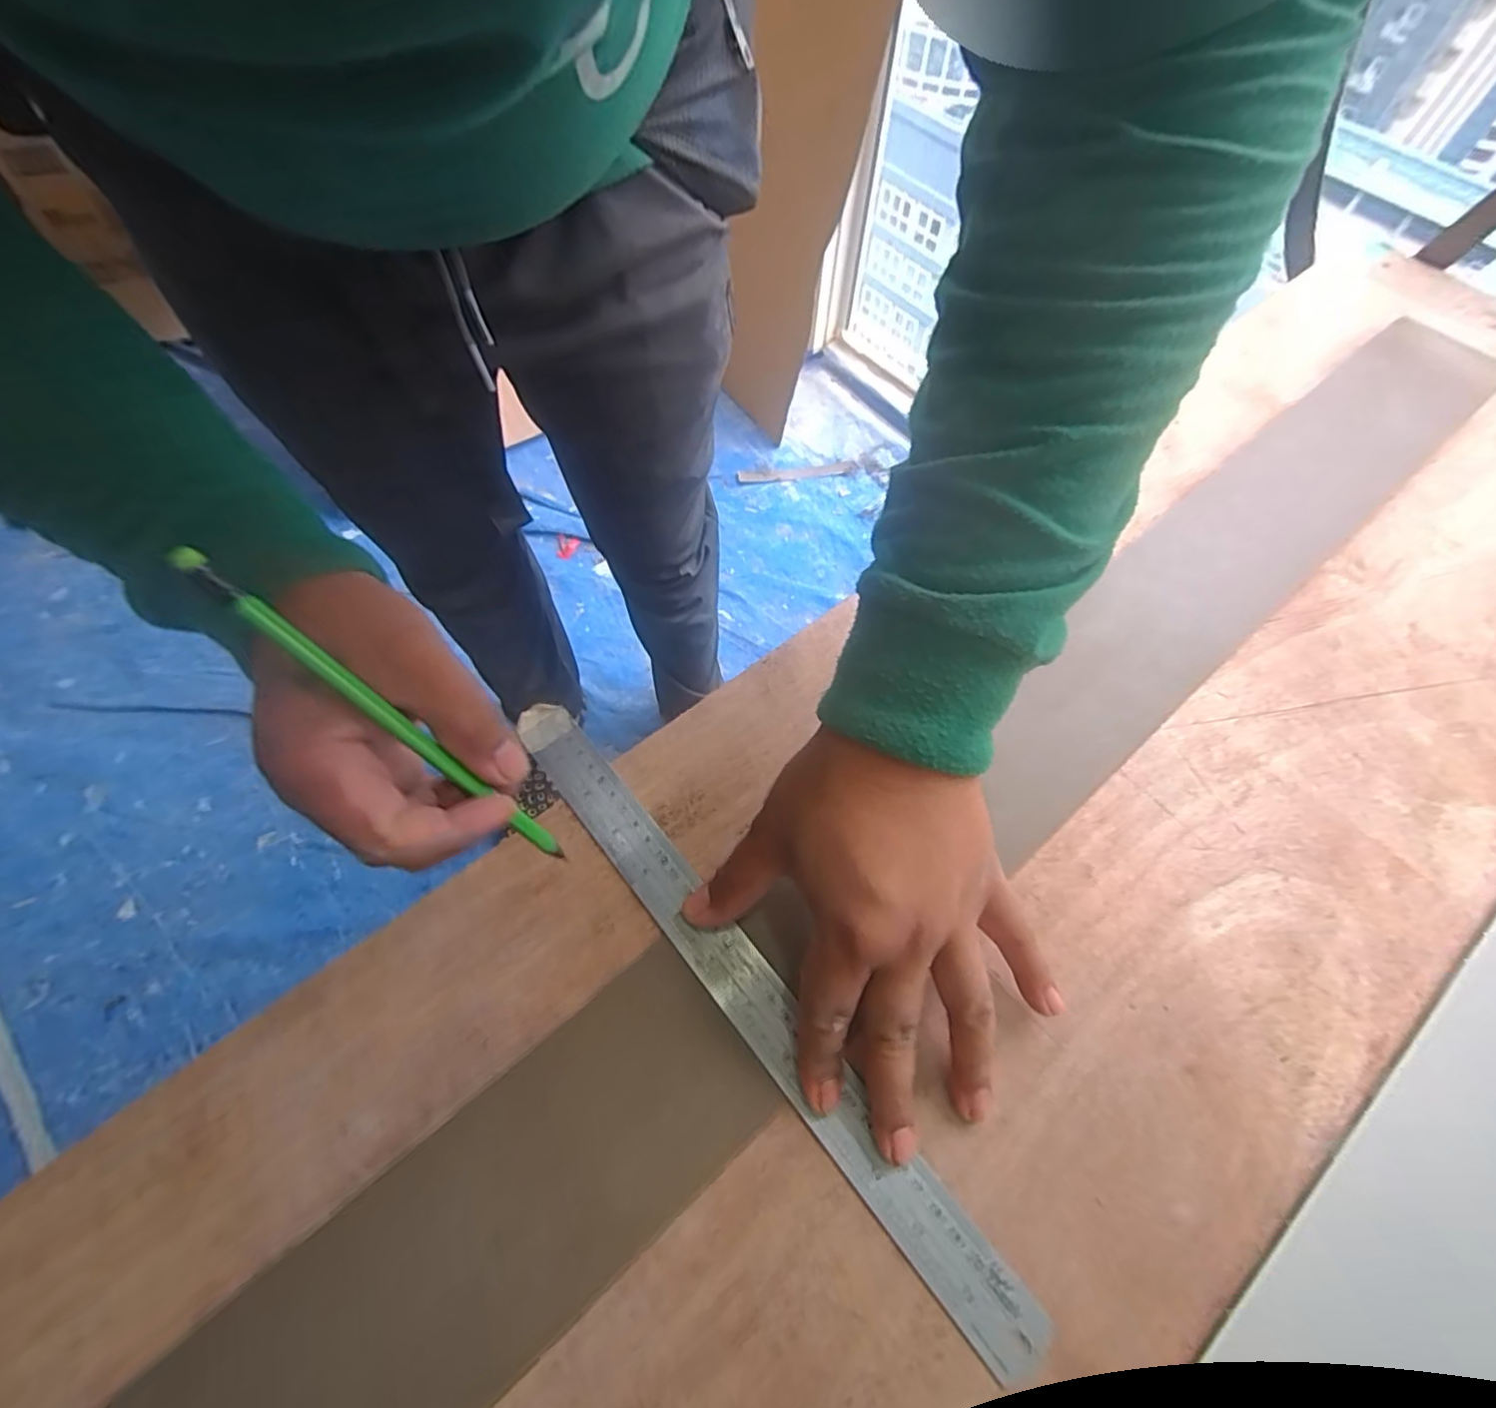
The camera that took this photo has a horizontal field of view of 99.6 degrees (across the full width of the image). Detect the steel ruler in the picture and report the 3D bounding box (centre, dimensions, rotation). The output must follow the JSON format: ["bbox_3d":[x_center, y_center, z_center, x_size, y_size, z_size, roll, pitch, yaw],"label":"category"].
[{"bbox_3d":[-0.007,0.122,0.284,0.028,0.005,0.331,-36,69,-18],"label":"steel ruler"}]

